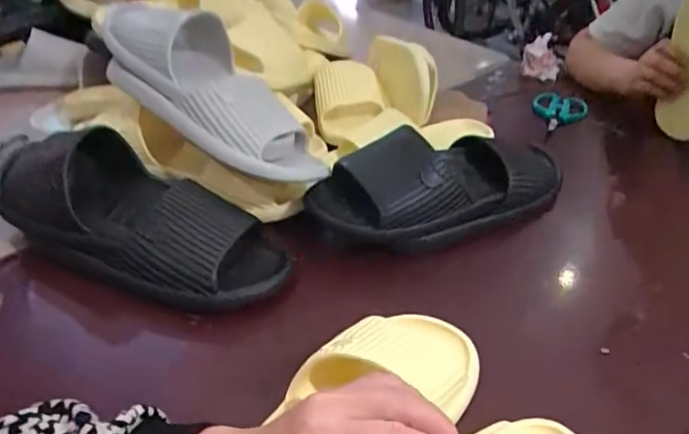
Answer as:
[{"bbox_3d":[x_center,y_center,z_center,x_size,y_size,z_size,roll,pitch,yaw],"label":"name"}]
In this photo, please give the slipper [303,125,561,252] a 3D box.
[{"bbox_3d":[0.108,-0.038,0.569,0.291,0.097,0.105,-10,36,-17],"label":"slipper"}]

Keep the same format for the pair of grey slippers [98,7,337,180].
[{"bbox_3d":[-0.153,-0.143,0.561,0.318,0.092,0.127,42,48,15],"label":"pair of grey slippers"}]

